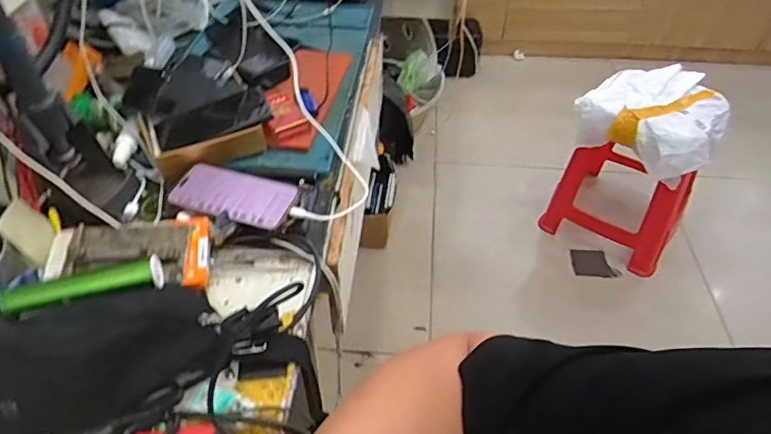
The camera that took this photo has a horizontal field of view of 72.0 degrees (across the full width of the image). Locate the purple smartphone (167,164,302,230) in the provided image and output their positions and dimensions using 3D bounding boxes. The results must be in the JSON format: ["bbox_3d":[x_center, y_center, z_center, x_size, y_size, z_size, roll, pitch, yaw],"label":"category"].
[{"bbox_3d":[-0.193,-0.028,0.676,0.157,0.006,0.074,13,50,12],"label":"purple smartphone"}]

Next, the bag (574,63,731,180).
[{"bbox_3d":[0.722,-0.274,1.417,0.342,0.144,0.322,35,54,30],"label":"bag"}]

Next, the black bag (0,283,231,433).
[{"bbox_3d":[-0.329,0.128,0.482,0.319,0.091,0.153,-16,47,-15],"label":"black bag"}]

